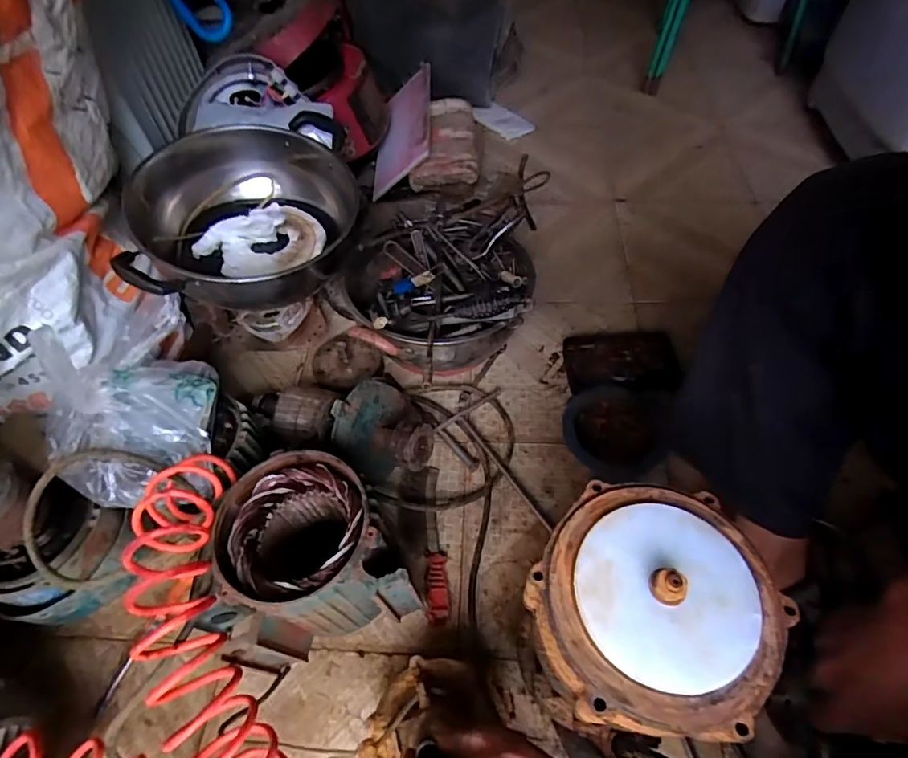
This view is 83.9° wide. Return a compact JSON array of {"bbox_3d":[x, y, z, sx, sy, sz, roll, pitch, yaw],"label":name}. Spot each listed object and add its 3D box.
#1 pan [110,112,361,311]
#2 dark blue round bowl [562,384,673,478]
[{"bbox_3d":[-0.328,-0.263,0.820,0.333,0.131,0.375,-14,56,-6],"label":"pan"},{"bbox_3d":[0.252,0.076,0.784,0.155,0.033,0.155,-2,55,3],"label":"dark blue round bowl"}]

